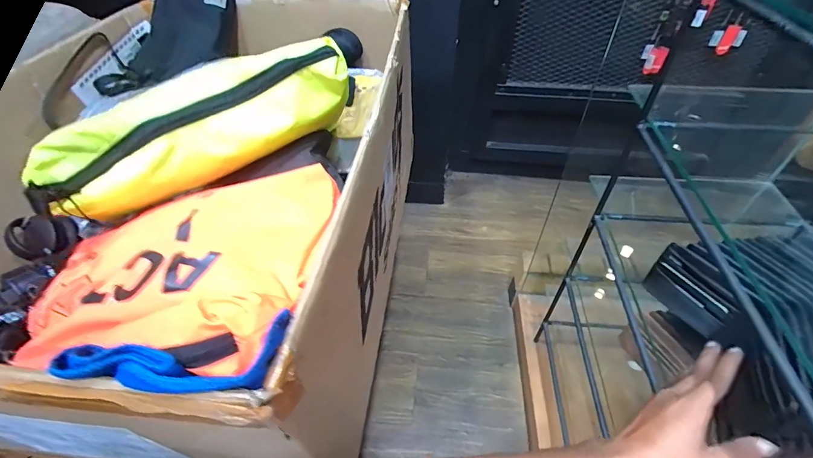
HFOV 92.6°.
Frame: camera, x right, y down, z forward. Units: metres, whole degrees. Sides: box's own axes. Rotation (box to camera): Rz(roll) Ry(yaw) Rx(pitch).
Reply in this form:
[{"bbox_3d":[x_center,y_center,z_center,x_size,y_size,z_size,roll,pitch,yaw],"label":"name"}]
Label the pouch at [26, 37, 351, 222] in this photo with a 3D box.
[{"bbox_3d":[-0.195,-0.102,0.372,0.290,0.069,0.105,-31,80,-12],"label":"pouch"}]

